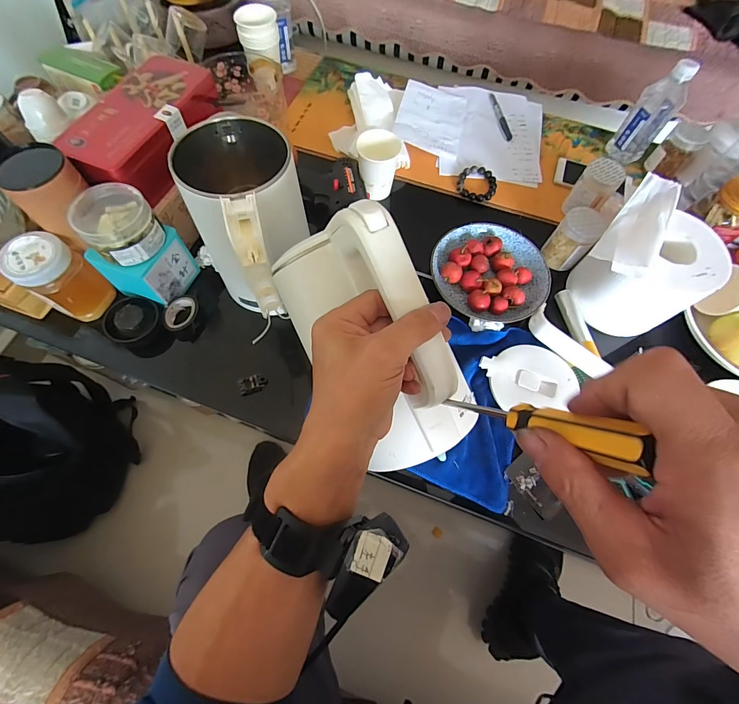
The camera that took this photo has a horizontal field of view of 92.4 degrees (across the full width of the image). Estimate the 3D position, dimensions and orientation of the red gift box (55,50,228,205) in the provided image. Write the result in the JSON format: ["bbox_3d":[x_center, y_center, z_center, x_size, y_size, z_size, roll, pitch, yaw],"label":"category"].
[{"bbox_3d":[-0.298,-0.300,0.484,0.115,0.065,0.227,22,67,6],"label":"red gift box"}]

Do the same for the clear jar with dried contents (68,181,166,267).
[{"bbox_3d":[-0.311,-0.159,0.436,0.095,0.053,0.080,38,70,12],"label":"clear jar with dried contents"}]

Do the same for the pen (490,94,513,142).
[{"bbox_3d":[0.263,-0.479,0.715,0.012,0.010,0.135,-5,70,-6],"label":"pen"}]

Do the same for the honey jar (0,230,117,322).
[{"bbox_3d":[-0.406,-0.096,0.470,0.062,0.110,0.070,28,68,9],"label":"honey jar"}]

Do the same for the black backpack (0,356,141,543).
[{"bbox_3d":[-0.664,0.169,0.658,0.283,0.430,0.287,1,66,-3],"label":"black backpack"}]

